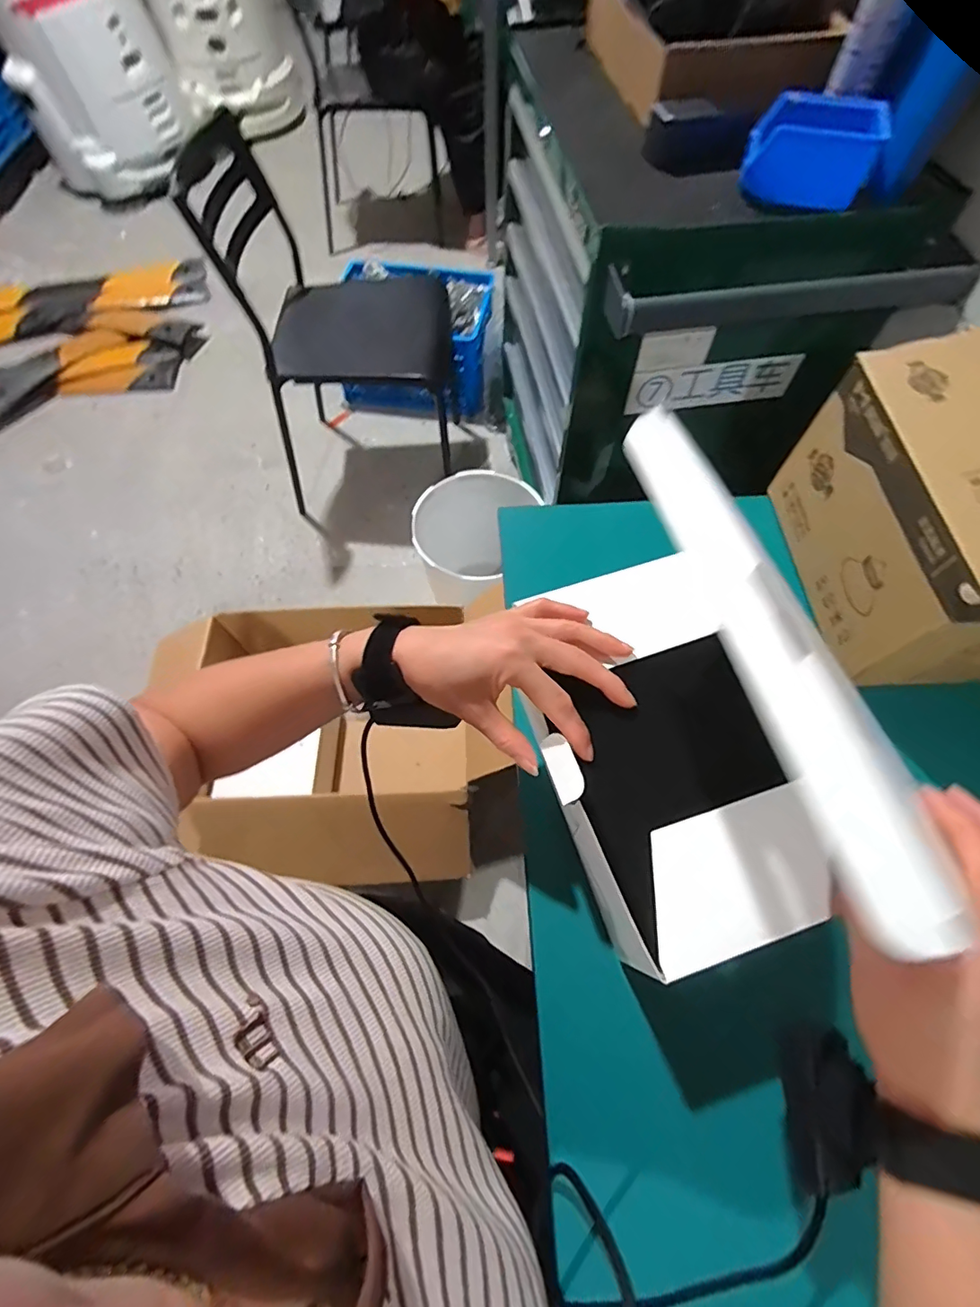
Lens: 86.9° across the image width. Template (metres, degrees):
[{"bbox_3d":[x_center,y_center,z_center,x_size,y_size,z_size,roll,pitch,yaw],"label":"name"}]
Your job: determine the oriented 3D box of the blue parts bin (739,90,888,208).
[{"bbox_3d":[0.392,-0.615,0.635,0.146,0.068,0.103,18,66,9],"label":"blue parts bin"}]

